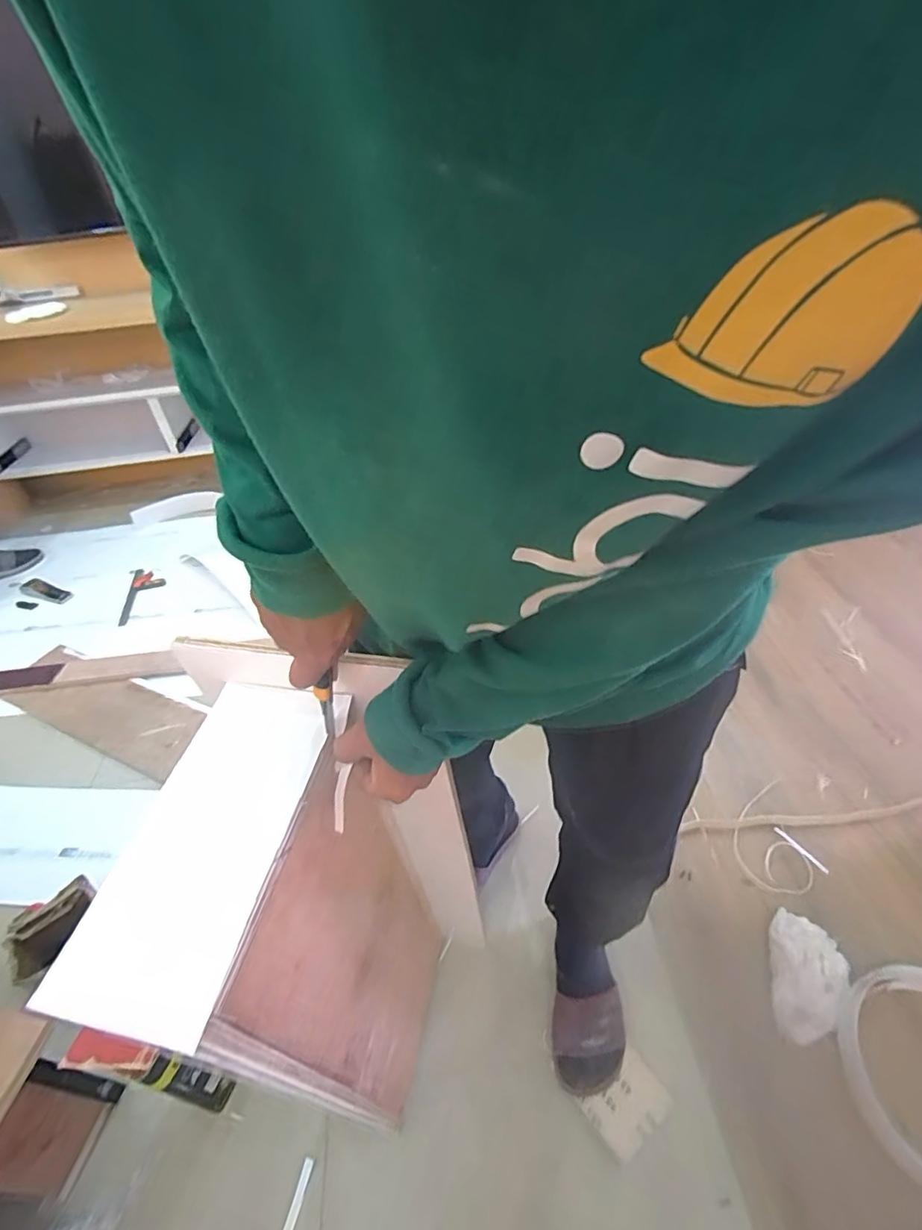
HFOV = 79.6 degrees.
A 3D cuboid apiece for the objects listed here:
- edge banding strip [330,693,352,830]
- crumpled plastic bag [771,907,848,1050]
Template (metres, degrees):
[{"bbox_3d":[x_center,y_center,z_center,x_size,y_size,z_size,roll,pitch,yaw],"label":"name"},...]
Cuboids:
[{"bbox_3d":[-0.104,0.126,0.476,0.016,0.011,0.116,-1,82,5],"label":"edge banding strip"},{"bbox_3d":[0.524,0.551,0.848,0.114,0.032,0.179,25,50,30],"label":"crumpled plastic bag"}]

